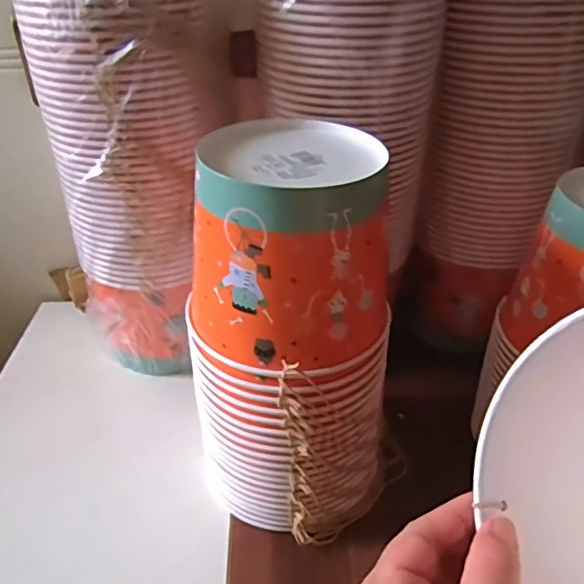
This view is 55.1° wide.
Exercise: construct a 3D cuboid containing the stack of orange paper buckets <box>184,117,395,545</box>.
[{"bbox_3d":[0.004,0.040,0.454,0.151,0.303,0.149,1,35,3],"label":"stack of orange paper buckets"}]

